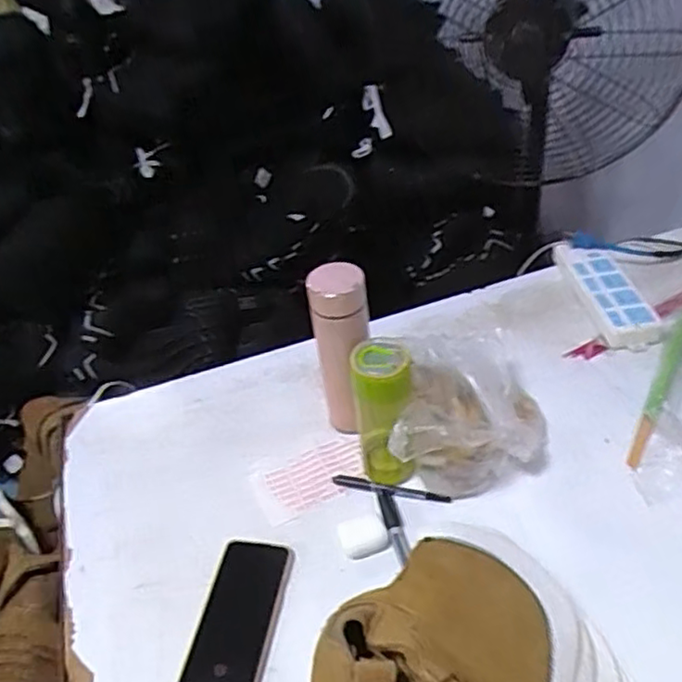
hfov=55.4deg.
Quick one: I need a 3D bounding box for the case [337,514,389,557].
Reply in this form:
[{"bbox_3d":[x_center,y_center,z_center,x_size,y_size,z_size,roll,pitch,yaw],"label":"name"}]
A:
[{"bbox_3d":[0.025,0.218,0.724,0.053,0.016,0.039,-10,40,-3],"label":"case"}]

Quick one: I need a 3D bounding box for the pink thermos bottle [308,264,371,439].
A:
[{"bbox_3d":[0.004,0.019,0.798,0.067,0.239,0.057,-7,40,0],"label":"pink thermos bottle"}]

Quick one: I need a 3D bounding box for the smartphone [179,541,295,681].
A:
[{"bbox_3d":[-0.105,0.282,0.672,0.085,0.016,0.166,1,41,10],"label":"smartphone"}]

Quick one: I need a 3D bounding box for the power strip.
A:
[{"bbox_3d":[0.395,-0.074,0.977,0.082,0.030,0.239,-7,40,1],"label":"power strip"}]

